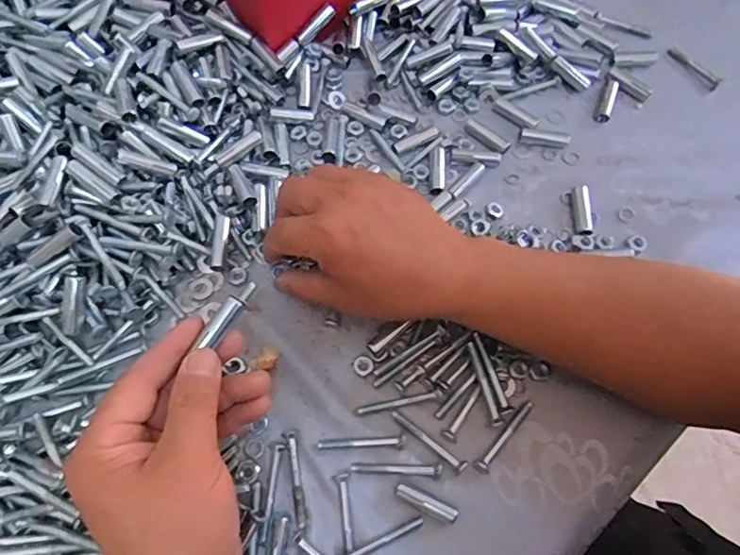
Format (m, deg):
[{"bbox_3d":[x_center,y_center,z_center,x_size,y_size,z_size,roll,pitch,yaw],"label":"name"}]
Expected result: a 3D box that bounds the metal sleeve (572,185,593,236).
[{"bbox_3d":[0.164,-0.052,0.413,0.011,0.011,0.040,2,67,-1],"label":"metal sleeve"}]

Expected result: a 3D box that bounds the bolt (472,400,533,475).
[{"bbox_3d":[0.086,0.101,0.345,0.010,0.007,0.057,38,71,13],"label":"bolt"}]

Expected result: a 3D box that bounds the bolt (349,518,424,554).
[{"bbox_3d":[0.007,0.156,0.315,0.055,0.012,0.007,-23,70,-11],"label":"bolt"}]

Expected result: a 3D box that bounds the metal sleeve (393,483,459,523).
[{"bbox_3d":[0.034,0.137,0.328,0.040,0.006,0.008,23,69,8],"label":"metal sleeve"}]

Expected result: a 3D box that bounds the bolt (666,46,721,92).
[{"bbox_3d":[0.288,-0.186,0.477,0.010,0.005,0.053,-35,72,-15],"label":"bolt"}]

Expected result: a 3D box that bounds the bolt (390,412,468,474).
[{"bbox_3d":[0.037,0.104,0.343,0.055,0.005,0.008,38,71,13],"label":"bolt"}]

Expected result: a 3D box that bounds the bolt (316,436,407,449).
[{"bbox_3d":[-0.005,0.105,0.342,0.056,0.006,0.007,0,67,-2],"label":"bolt"}]

